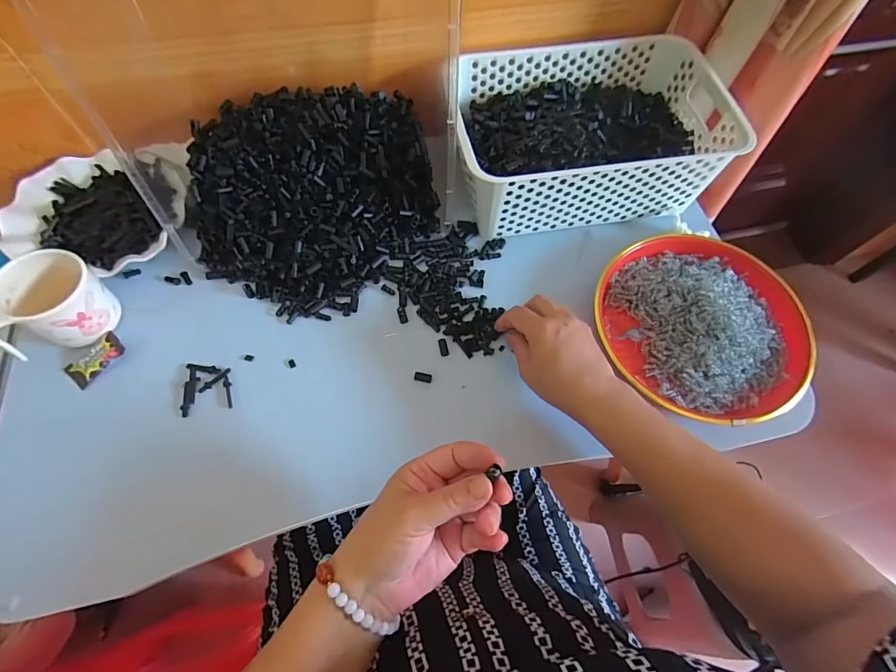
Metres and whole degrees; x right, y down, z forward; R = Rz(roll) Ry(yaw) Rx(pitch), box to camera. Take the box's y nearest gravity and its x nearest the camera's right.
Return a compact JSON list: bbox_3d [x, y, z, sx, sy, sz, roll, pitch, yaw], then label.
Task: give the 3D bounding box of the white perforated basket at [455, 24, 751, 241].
[{"bbox_3d":[0.156,-0.241,0.520,0.304,0.111,0.209,-6,65,-6],"label":"white perforated basket"}]

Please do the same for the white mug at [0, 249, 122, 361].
[{"bbox_3d":[-0.379,-0.031,0.405,0.093,0.063,0.078,-36,71,-17],"label":"white mug"}]

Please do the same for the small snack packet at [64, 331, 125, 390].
[{"bbox_3d":[-0.347,0.021,0.414,0.027,0.009,0.053,35,68,13],"label":"small snack packet"}]

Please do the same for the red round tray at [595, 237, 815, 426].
[{"bbox_3d":[0.268,-0.016,0.451,0.214,0.047,0.210,1,65,-2],"label":"red round tray"}]

